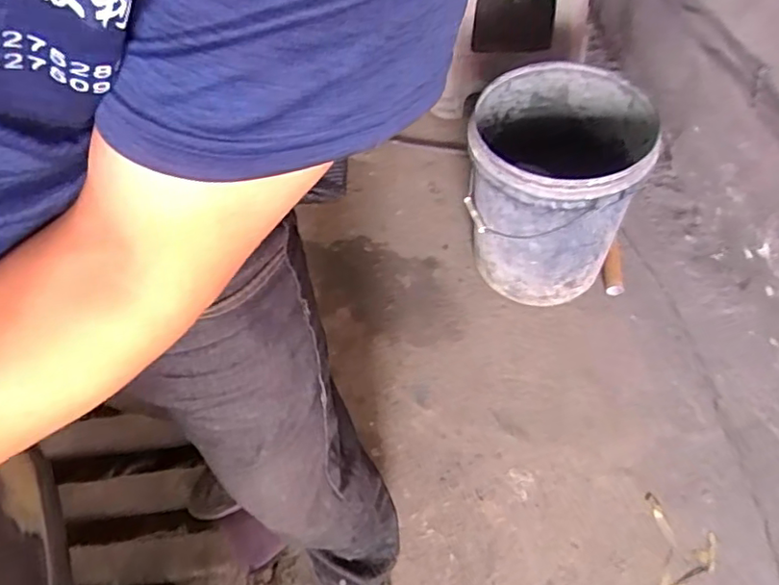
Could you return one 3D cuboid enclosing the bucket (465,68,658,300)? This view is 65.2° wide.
[{"bbox_3d":[0.297,-0.194,1.197,0.324,0.400,0.311,25,62,17],"label":"bucket"}]

